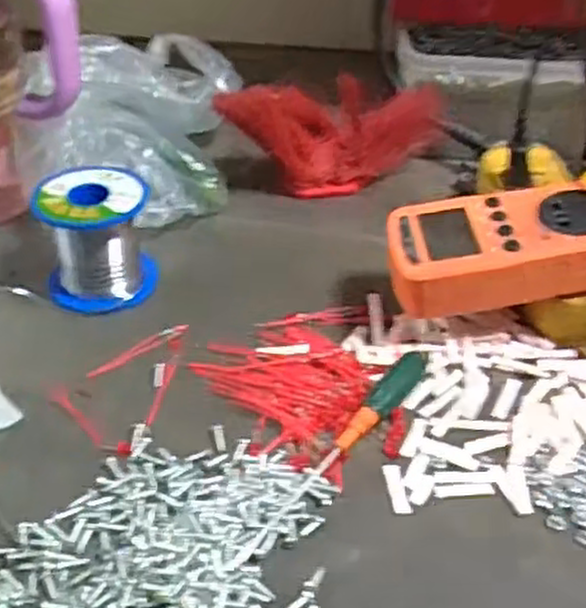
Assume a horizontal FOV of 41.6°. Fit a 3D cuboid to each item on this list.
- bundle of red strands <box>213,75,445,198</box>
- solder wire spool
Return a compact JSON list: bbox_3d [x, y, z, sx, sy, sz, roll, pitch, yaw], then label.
[{"bbox_3d":[0.033,-0.121,0.560,0.177,0.082,0.047,-6,38,-28],"label":"bundle of red strands"},{"bbox_3d":[-0.117,-0.043,0.460,0.062,0.059,0.066,-10,41,-13],"label":"solder wire spool"}]

